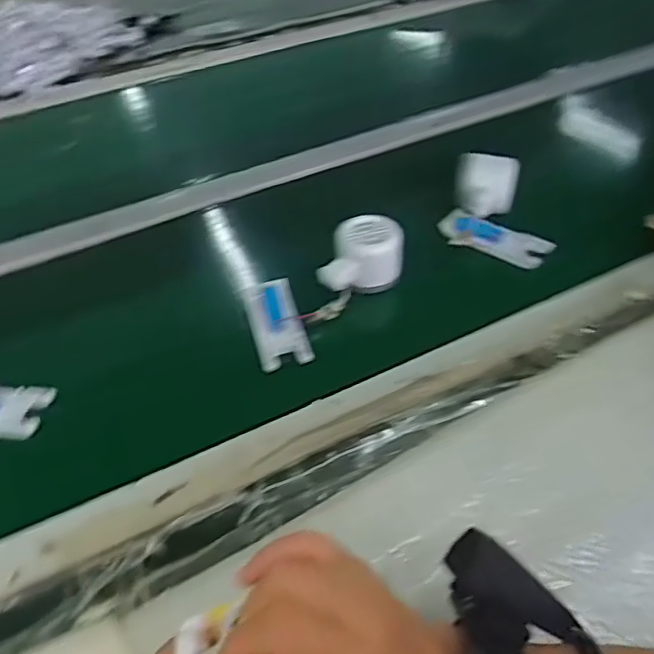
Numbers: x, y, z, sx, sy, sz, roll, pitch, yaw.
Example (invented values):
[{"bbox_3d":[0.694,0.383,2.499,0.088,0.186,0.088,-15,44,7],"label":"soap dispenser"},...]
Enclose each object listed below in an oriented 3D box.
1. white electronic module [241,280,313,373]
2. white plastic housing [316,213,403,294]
[{"bbox_3d":[-0.046,-0.003,0.556,0.045,0.009,0.106,-12,47,-9],"label":"white electronic module"},{"bbox_3d":[0.033,-0.065,0.573,0.074,0.047,0.066,6,47,8],"label":"white plastic housing"}]

